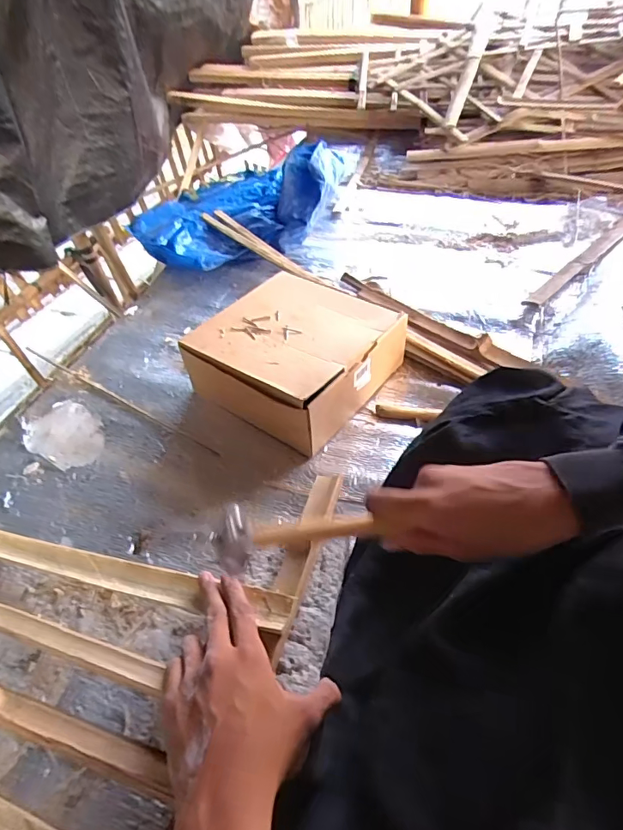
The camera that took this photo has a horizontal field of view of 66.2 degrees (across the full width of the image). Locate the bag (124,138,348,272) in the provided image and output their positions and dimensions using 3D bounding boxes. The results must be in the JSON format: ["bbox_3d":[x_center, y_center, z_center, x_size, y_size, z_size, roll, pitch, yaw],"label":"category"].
[{"bbox_3d":[-0.211,-0.521,1.130,0.424,0.165,0.480,-34,53,-26],"label":"bag"}]

